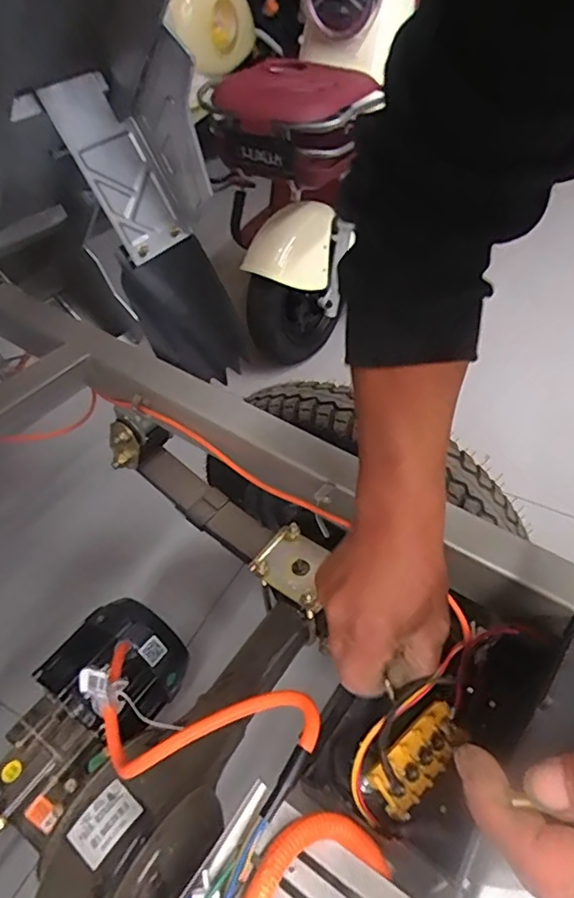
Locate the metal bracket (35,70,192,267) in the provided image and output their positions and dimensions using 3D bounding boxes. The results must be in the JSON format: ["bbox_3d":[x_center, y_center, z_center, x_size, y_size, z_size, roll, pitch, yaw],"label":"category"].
[{"bbox_3d":[-0.203,-0.335,0.697,0.100,0.208,0.043,-39,18,-30],"label":"metal bracket"}]

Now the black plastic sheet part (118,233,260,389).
[{"bbox_3d":[-0.126,-0.176,0.778,0.024,0.204,0.163,7,42,37],"label":"black plastic sheet part"}]

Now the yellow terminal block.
[{"bbox_3d":[0.095,0.226,0.429,0.037,0.023,0.082,42,60,16],"label":"yellow terminal block"}]

